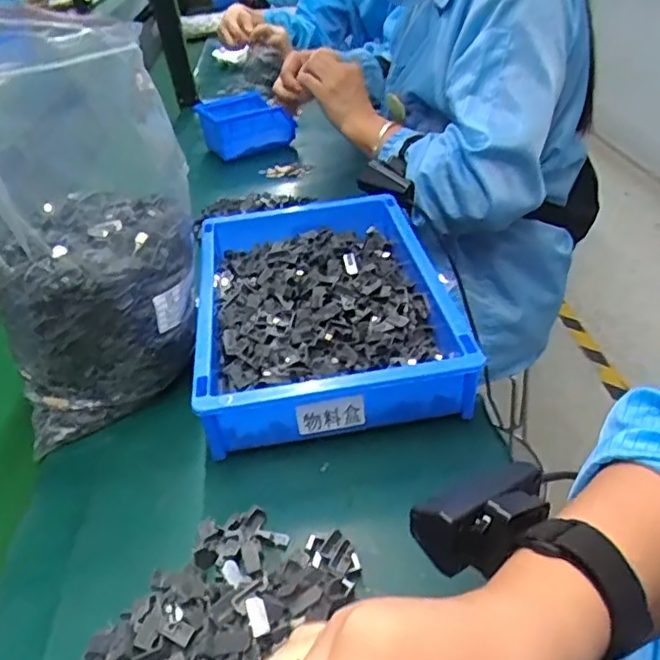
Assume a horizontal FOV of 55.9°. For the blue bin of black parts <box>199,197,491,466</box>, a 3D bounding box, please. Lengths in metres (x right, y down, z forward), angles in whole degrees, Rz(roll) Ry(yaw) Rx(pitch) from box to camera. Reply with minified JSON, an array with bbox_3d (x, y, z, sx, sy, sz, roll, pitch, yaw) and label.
[{"bbox_3d":[-0.010,-0.025,0.572,0.204,0.062,0.307,-10,35,-2],"label":"blue bin of black parts"}]

